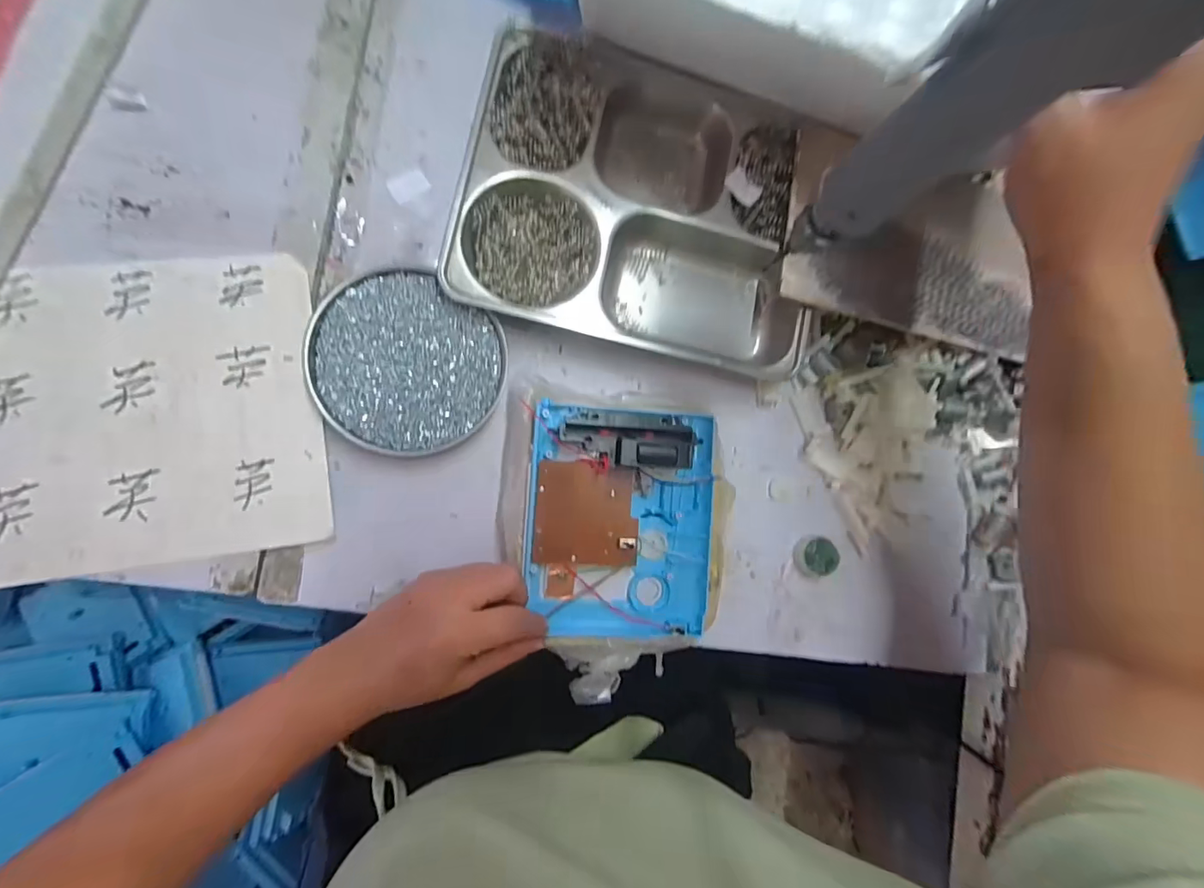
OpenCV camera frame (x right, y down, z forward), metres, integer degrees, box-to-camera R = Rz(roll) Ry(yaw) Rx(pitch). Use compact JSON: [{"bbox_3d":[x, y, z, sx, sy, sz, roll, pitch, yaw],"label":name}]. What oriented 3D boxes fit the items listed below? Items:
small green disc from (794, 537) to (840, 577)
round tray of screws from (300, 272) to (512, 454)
[{"bbox_3d":[0.181,0.094,0.422,0.034,0.017,0.031,0,91,-9],"label":"small green disc"},{"bbox_3d":[-0.142,-0.057,0.371,0.134,0.012,0.125,0,91,-9],"label":"round tray of screws"}]

